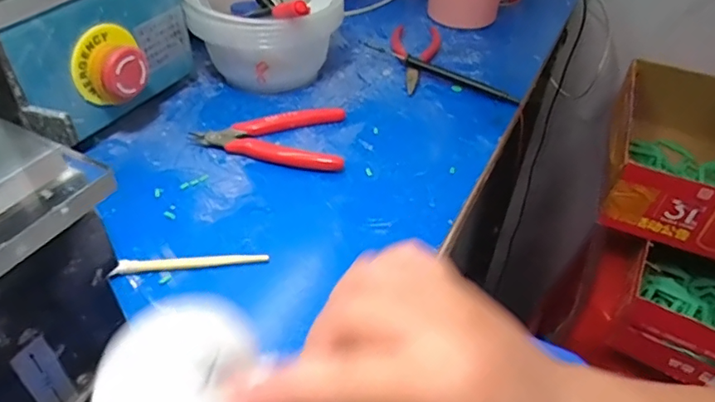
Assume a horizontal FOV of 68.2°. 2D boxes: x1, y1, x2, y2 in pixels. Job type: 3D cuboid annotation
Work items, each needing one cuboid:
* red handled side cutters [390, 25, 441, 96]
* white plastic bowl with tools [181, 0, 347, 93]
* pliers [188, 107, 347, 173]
[{"bbox_3d":[0.056,-0.144,0.526,0.051,0.015,0.121,7,44,5],"label":"red handled side cutters"},{"bbox_3d":[-0.079,-0.161,0.480,0.120,0.092,0.114,1,43,-1],"label":"white plastic bowl with tools"},{"bbox_3d":[-0.067,-0.058,0.428,0.120,0.015,0.072,8,44,5],"label":"pliers"}]

